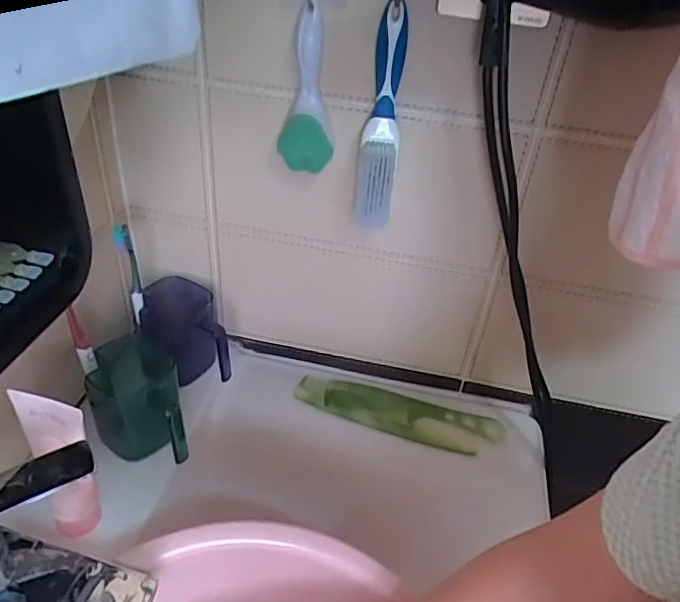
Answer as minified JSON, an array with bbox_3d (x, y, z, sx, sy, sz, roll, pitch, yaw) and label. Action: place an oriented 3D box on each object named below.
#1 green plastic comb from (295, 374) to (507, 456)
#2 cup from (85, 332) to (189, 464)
[{"bbox_3d":[0.068,0.129,0.648,0.238,0.012,0.065,13,38,10],"label":"green plastic comb"},{"bbox_3d":[-0.198,0.102,0.545,0.079,0.088,0.109,-15,41,-24],"label":"cup"}]

